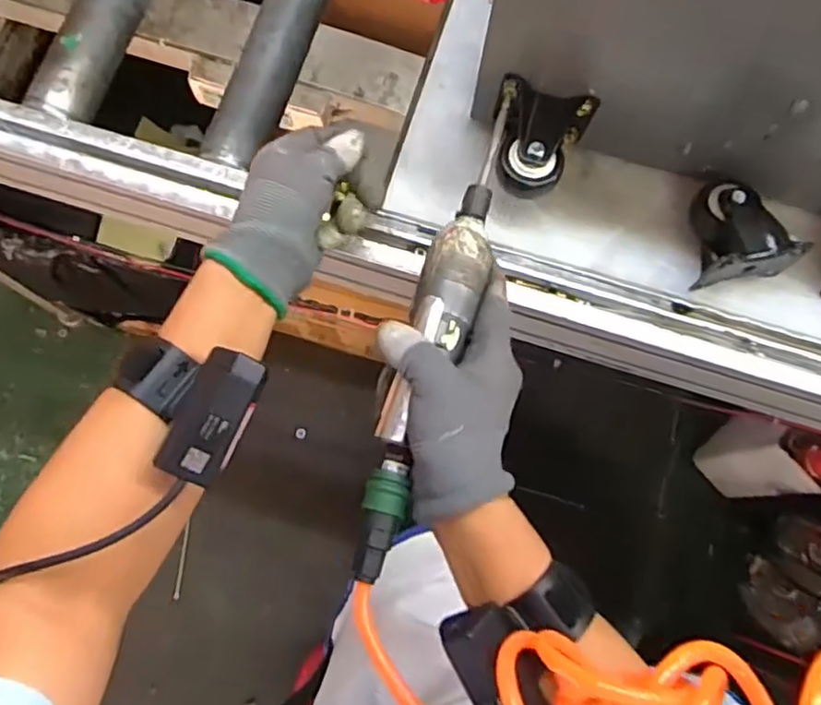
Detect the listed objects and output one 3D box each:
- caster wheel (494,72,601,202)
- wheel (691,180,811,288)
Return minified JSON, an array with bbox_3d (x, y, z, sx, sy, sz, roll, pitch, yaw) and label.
[{"bbox_3d":[0.087,-0.144,0.468,0.066,0.058,0.068,18,76,3],"label":"caster wheel"},{"bbox_3d":[0.236,-0.089,0.468,0.067,0.048,0.072,-7,76,-3],"label":"wheel"}]

